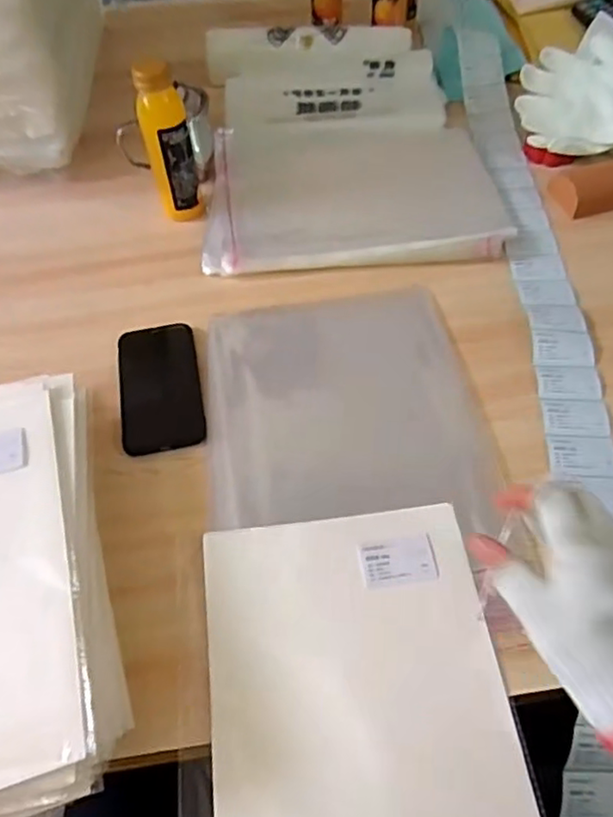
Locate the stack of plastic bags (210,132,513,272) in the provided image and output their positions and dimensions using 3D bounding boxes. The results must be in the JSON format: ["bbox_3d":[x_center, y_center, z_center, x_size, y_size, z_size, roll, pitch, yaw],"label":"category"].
[{"bbox_3d":[0.060,-0.282,0.815,0.365,0.021,0.276,-3,55,0],"label":"stack of plastic bags"}]

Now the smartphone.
[{"bbox_3d":[-0.150,-0.025,0.645,0.078,0.013,0.156,-10,55,-5],"label":"smartphone"}]

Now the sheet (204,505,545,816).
[{"bbox_3d":[0.041,0.216,0.453,0.212,0.010,0.291,-6,53,-5],"label":"sheet"}]

